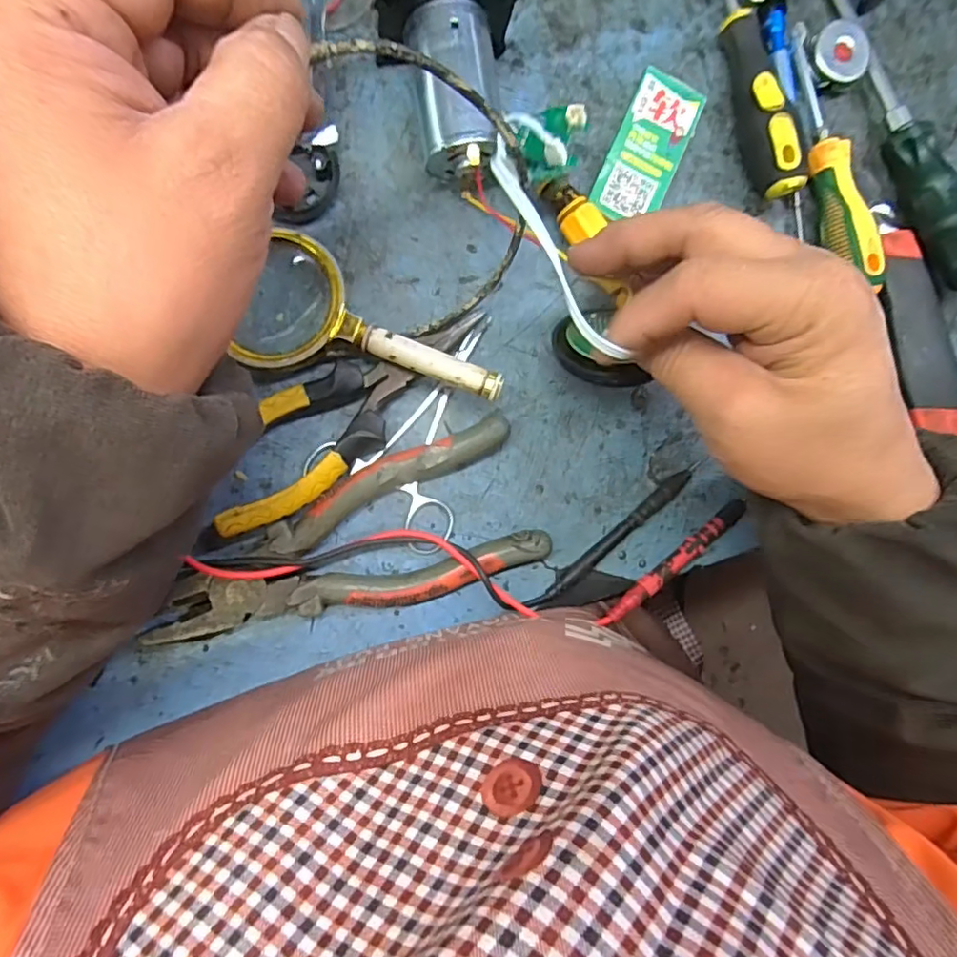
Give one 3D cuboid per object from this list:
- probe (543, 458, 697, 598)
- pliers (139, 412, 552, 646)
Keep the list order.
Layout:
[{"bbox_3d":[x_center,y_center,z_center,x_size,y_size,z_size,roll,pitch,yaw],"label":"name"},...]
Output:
[{"bbox_3d":[0.076,0.028,0.324,0.109,0.011,0.011,-39,94,-9],"label":"probe"},{"bbox_3d":[-0.062,0.037,0.298,0.184,0.018,0.071,-22,91,-9],"label":"pliers"}]

